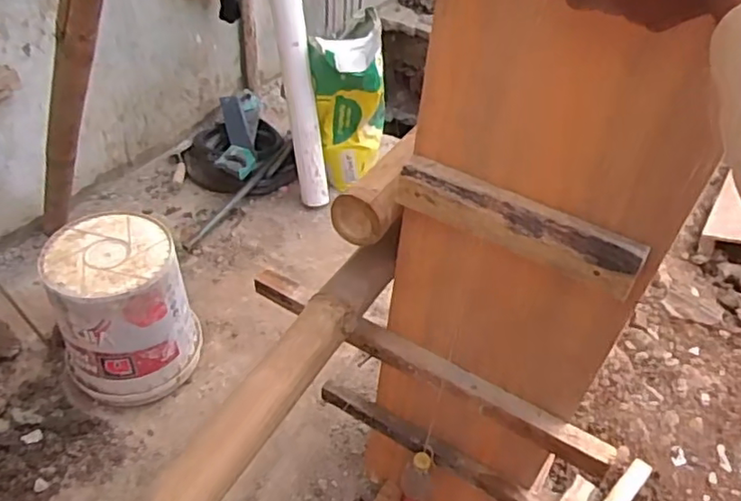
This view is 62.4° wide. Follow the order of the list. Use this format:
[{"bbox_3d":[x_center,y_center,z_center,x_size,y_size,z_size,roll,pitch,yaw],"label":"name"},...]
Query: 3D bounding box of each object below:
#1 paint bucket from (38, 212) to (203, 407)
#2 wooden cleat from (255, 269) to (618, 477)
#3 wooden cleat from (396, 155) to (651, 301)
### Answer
[{"bbox_3d":[-0.578,0.150,1.439,0.277,0.375,0.264,3,44,-3],"label":"paint bucket"},{"bbox_3d":[0.070,0.169,0.933,0.603,0.035,0.043,24,47,19],"label":"wooden cleat"},{"bbox_3d":[0.159,-0.031,0.681,0.275,0.057,0.034,27,48,21],"label":"wooden cleat"}]

